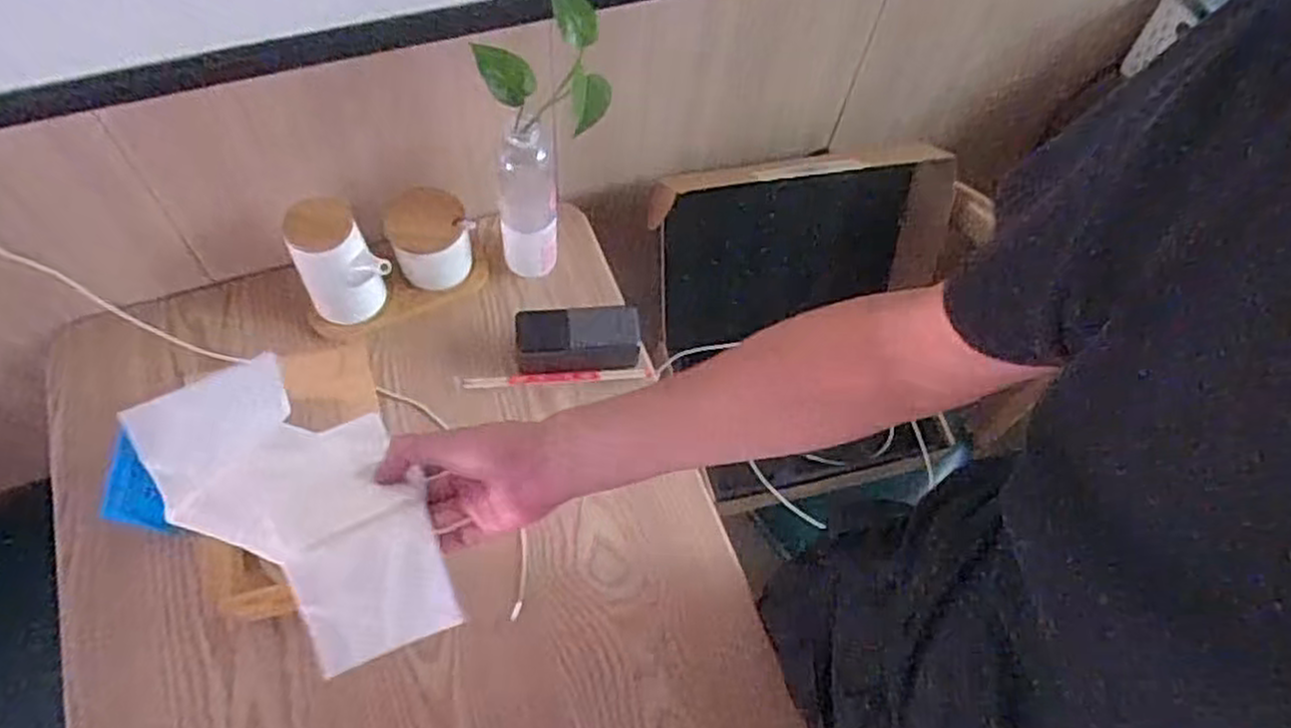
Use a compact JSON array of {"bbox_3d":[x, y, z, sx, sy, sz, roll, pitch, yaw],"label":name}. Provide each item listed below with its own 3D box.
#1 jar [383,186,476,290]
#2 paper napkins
[{"bbox_3d":[-0.224,-0.135,0.810,0.081,0.082,0.074,2,62,-4],"label":"jar"},{"bbox_3d":[-0.206,0.091,0.497,0.208,0.029,0.131,50,39,7],"label":"paper napkins"}]

